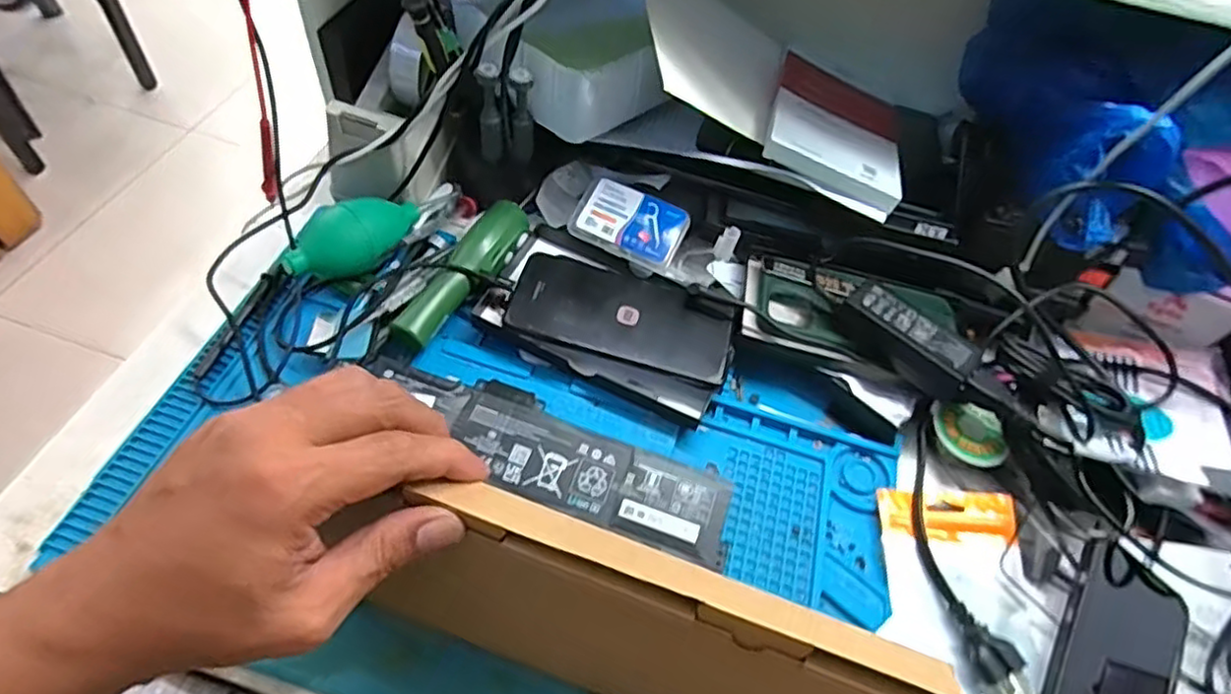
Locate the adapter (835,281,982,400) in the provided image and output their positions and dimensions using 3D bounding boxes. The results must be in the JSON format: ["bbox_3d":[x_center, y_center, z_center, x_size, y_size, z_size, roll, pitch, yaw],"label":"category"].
[{"bbox_3d":[0.205,-0.004,0.471,0.097,0.035,0.040,38,59,18],"label":"adapter"}]

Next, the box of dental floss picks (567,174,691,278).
[{"bbox_3d":[0.011,-0.095,0.516,0.083,0.019,0.053,25,63,9],"label":"box of dental floss picks"}]

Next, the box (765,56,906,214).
[{"bbox_3d":[0.170,-0.169,0.519,0.103,0.017,0.147,25,46,-4],"label":"box"}]

